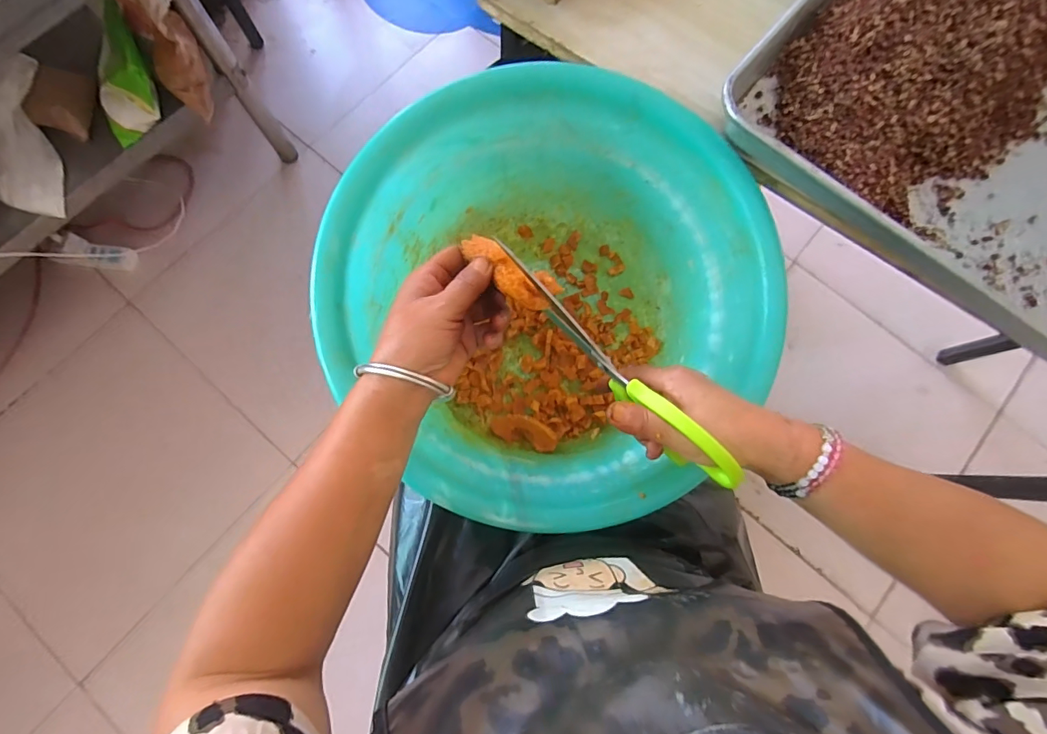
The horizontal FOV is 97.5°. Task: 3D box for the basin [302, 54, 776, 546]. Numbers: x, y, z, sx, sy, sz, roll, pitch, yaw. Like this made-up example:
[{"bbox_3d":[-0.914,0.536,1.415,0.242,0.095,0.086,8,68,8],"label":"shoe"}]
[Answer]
[{"bbox_3d":[0.026,-0.050,0.482,0.410,0.208,0.385,-2,76,-1],"label":"basin"}]

